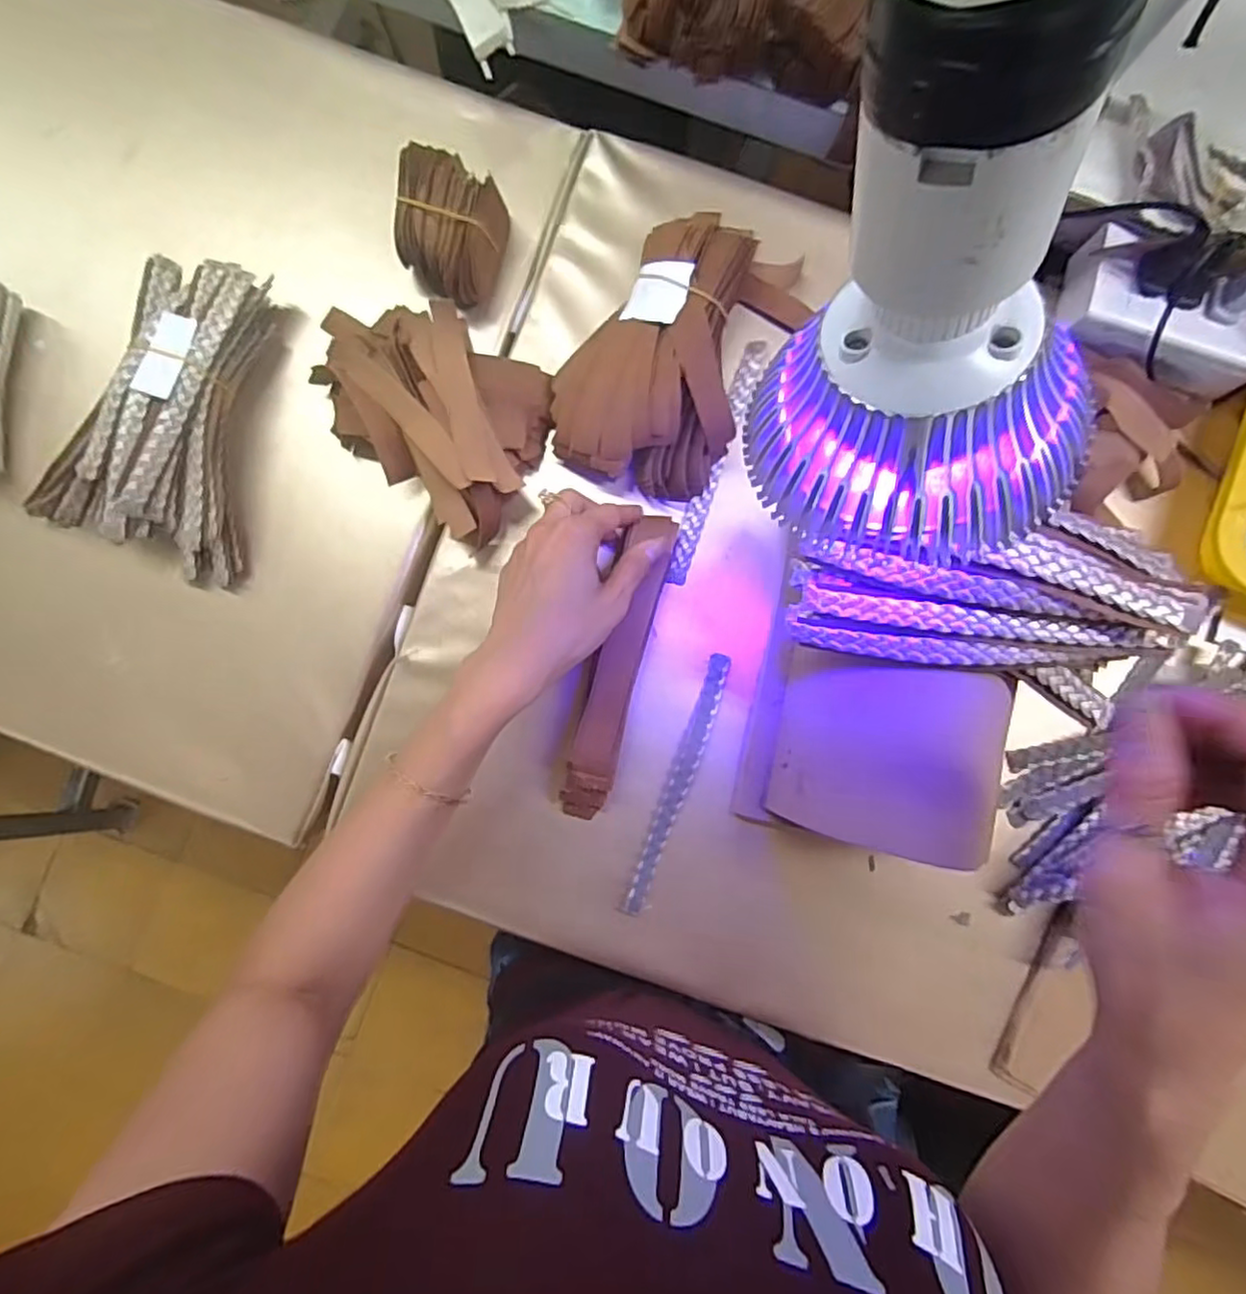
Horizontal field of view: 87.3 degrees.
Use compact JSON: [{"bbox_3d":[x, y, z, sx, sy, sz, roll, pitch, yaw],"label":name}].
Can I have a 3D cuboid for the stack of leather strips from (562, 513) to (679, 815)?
[{"bbox_3d":[-0.004,0.013,0.410,0.033,0.028,0.193,16,88,0],"label":"stack of leather strips"}]

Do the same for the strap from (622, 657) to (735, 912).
[{"bbox_3d":[0.036,0.088,0.420,0.015,0.008,0.172,20,86,0],"label":"strap"}]

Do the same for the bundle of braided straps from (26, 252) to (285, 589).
[{"bbox_3d":[-0.282,-0.151,0.421,0.123,0.055,0.194,23,87,3],"label":"bundle of braided straps"}]

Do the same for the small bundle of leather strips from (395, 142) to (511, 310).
[{"bbox_3d":[-0.112,-0.267,0.423,0.062,0.055,0.072,11,87,2],"label":"small bundle of leather strips"}]

